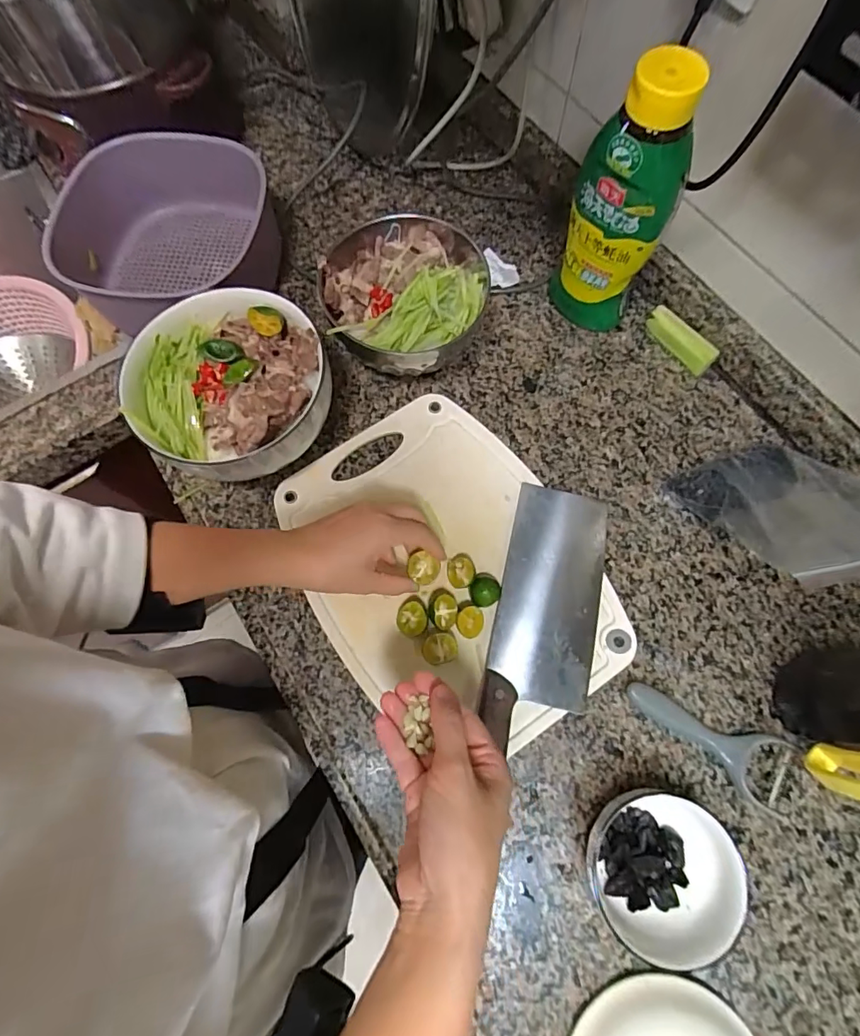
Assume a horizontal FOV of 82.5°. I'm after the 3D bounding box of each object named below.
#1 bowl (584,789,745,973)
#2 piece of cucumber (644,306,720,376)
[{"bbox_3d":[0.187,0.278,0.391,0.111,0.056,0.099,-15,73,-3],"label":"bowl"},{"bbox_3d":[0.281,-0.199,0.551,0.025,0.025,0.084,-38,76,-9],"label":"piece of cucumber"}]

